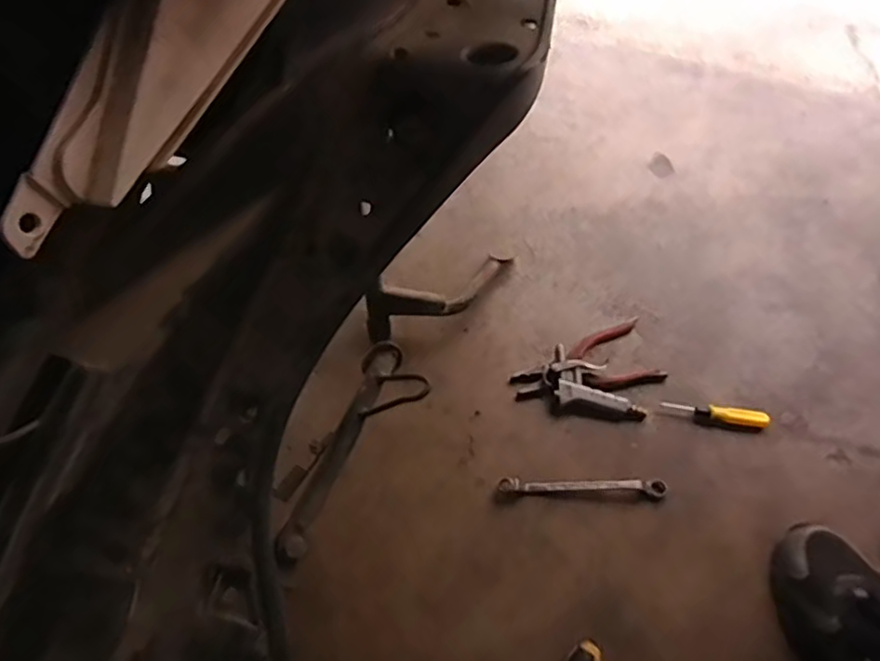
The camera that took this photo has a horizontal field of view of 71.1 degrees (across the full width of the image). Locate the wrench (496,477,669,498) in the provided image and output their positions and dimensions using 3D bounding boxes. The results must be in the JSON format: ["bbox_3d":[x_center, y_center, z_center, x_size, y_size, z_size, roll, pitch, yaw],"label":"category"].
[{"bbox_3d":[0.165,0.179,0.708,0.191,0.011,0.020,1,61,-1],"label":"wrench"}]

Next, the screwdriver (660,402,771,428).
[{"bbox_3d":[0.339,0.101,0.750,0.127,0.015,0.022,7,61,2],"label":"screwdriver"}]

